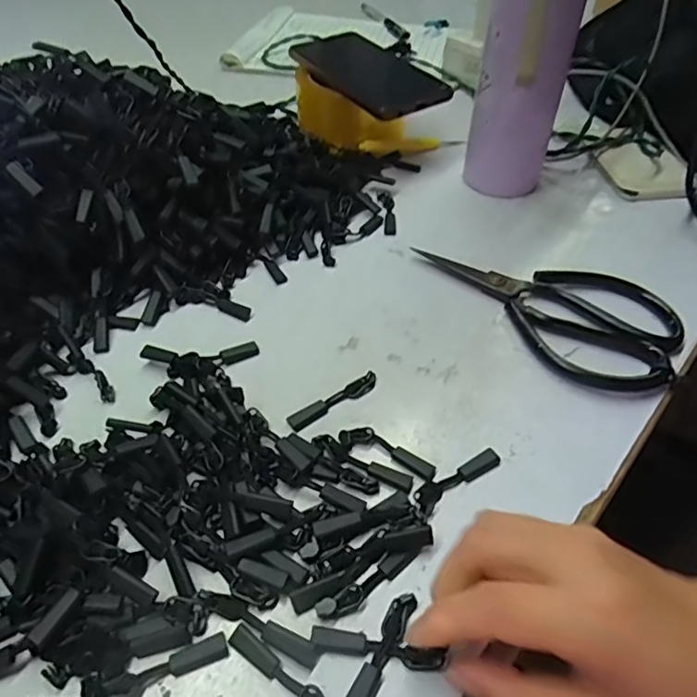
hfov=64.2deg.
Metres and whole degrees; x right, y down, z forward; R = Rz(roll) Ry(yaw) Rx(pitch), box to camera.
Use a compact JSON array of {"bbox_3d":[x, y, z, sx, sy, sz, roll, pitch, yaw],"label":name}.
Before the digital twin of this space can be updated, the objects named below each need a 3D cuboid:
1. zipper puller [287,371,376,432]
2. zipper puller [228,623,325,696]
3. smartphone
[{"bbox_3d":[-0.009,0.030,0.323,0.059,0.004,0.012,-26,53,-22],"label":"zipper puller"},{"bbox_3d":[-0.026,0.135,0.228,0.056,0.005,0.013,35,56,27],"label":"zipper puller"},{"bbox_3d":[0.017,-0.249,0.499,0.080,0.016,0.160,-26,53,-21],"label":"smartphone"}]

